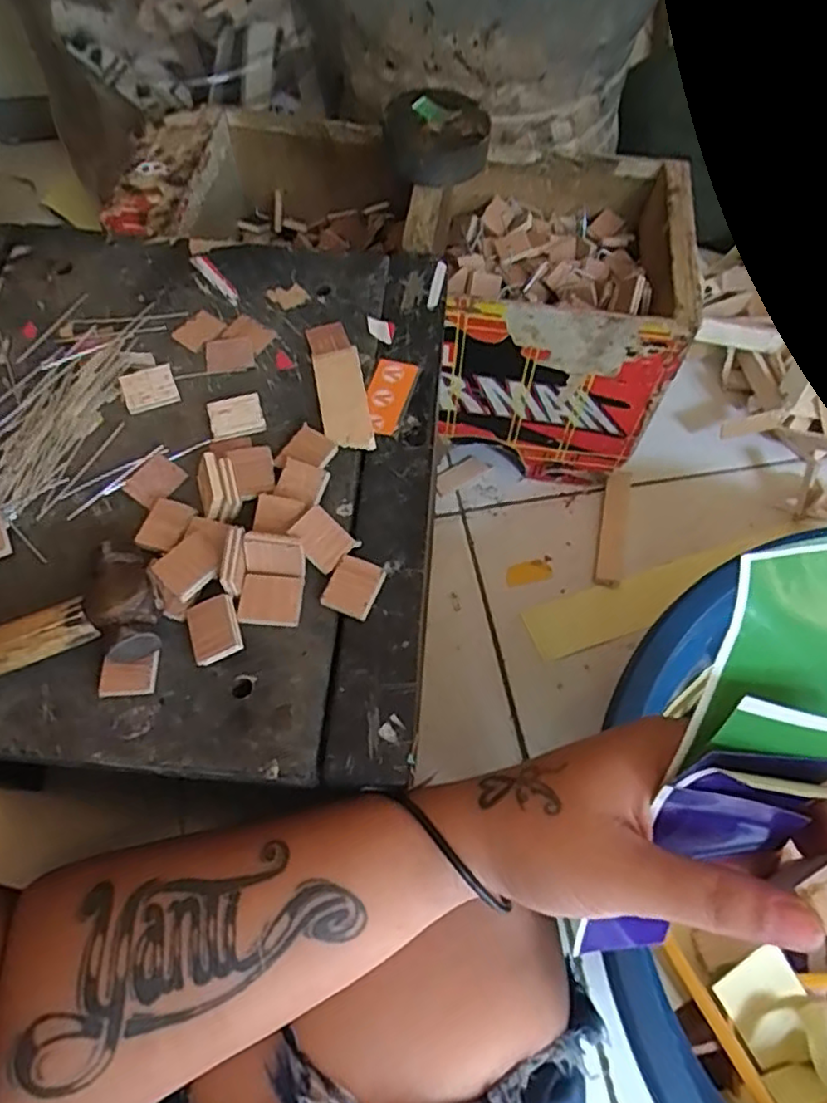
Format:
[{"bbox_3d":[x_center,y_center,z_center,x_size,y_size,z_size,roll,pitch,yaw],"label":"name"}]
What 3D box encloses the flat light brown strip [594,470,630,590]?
[{"bbox_3d":[0.159,-0.018,0.523,0.022,0.008,0.102,14,64,5],"label":"flat light brown strip"}]

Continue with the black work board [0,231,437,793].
[{"bbox_3d":[-0.129,-0.046,0.300,0.270,0.020,0.279,3,64,0],"label":"black work board"}]

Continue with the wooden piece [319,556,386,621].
[{"bbox_3d":[-0.025,0.015,0.274,0.021,0.004,0.024,19,65,8],"label":"wooden piece"}]

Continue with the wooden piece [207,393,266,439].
[{"bbox_3d":[-0.084,-0.064,0.314,0.024,0.006,0.020,-14,65,-8],"label":"wooden piece"}]

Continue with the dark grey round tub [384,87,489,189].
[{"bbox_3d":[0.011,-0.247,0.392,0.057,0.025,0.057,1,64,-1],"label":"dark grey round tub"}]

